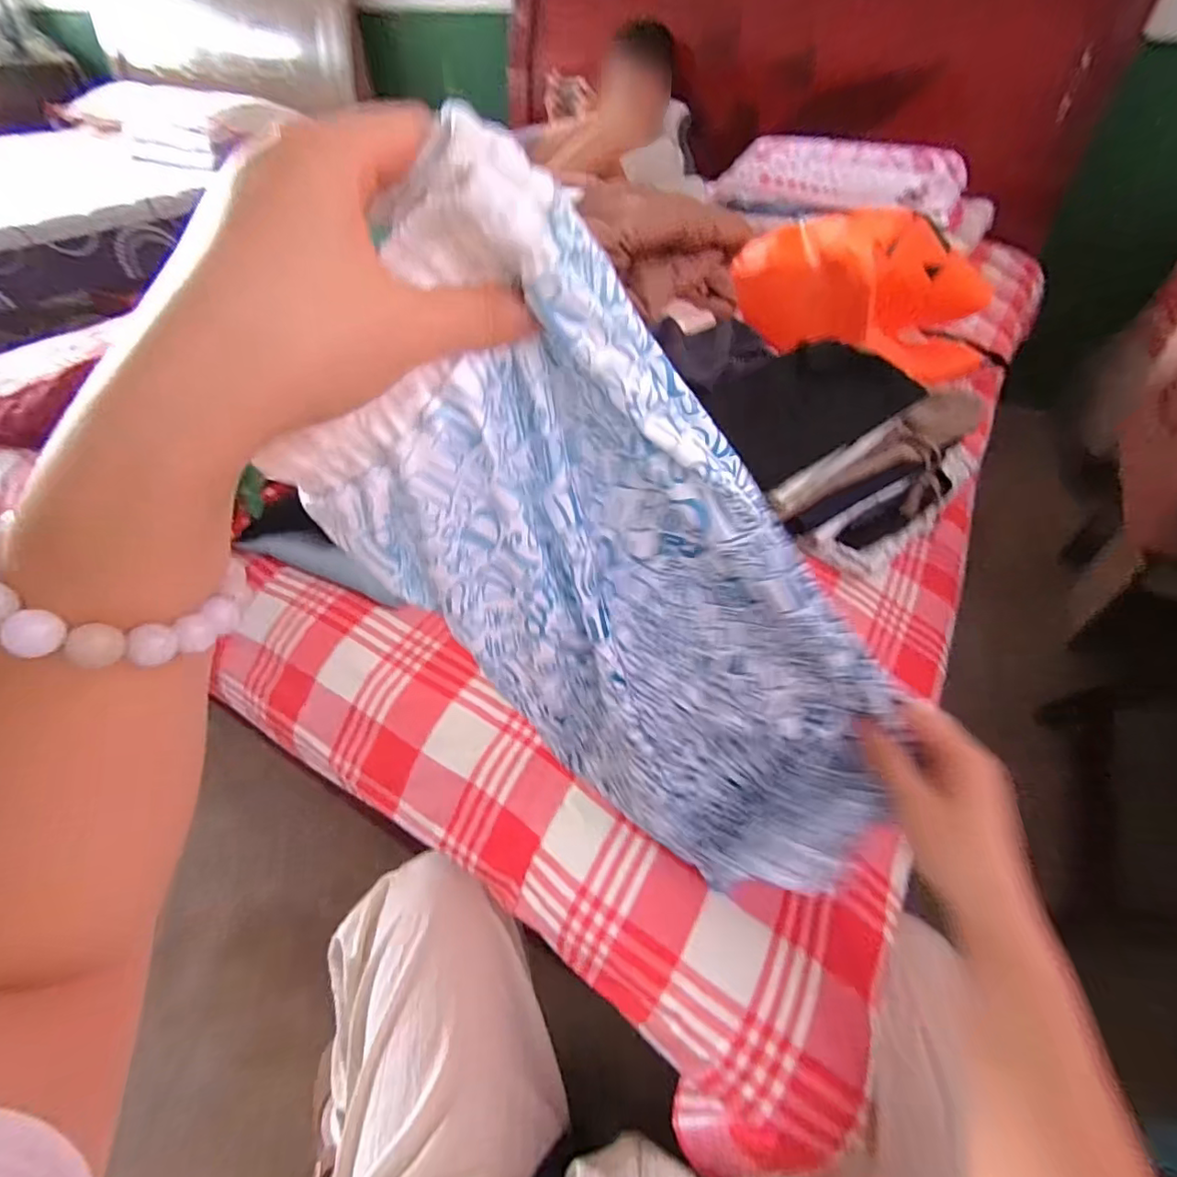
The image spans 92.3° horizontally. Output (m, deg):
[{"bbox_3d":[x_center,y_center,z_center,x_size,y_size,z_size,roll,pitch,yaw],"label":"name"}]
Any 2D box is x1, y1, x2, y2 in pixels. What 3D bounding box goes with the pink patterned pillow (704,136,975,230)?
[{"bbox_3d":[0.638,-1.028,1.415,0.562,0.113,0.330,26,52,22],"label":"pink patterned pillow"}]

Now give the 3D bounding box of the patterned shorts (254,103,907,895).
[{"bbox_3d":[0.032,0.022,0.303,0.167,0.419,0.098,-14,40,28],"label":"patterned shorts"}]

